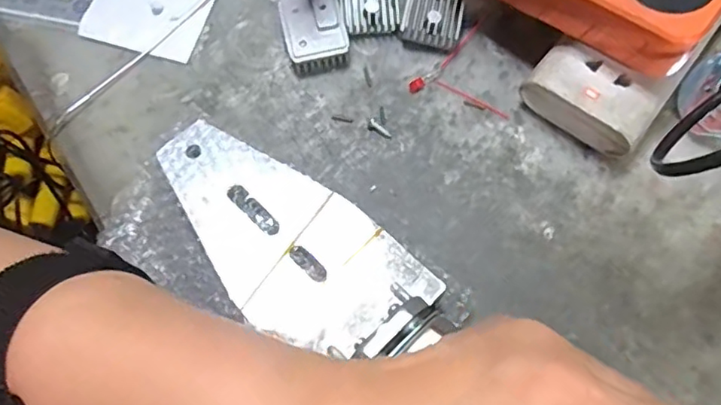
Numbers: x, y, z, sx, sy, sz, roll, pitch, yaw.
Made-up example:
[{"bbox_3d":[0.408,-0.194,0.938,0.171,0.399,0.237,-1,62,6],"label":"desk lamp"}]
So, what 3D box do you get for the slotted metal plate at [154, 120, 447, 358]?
[{"bbox_3d":[-0.040,0.014,0.270,0.144,0.004,0.067,39,70,17],"label":"slotted metal plate"}]

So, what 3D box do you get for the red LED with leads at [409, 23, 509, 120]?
[{"bbox_3d":[0.050,-0.069,0.321,0.048,0.004,0.058,-12,71,-2],"label":"red LED with leads"}]

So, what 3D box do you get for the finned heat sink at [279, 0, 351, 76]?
[{"bbox_3d":[-0.026,-0.098,0.327,0.034,0.016,0.046,-14,71,-2],"label":"finned heat sink"}]

